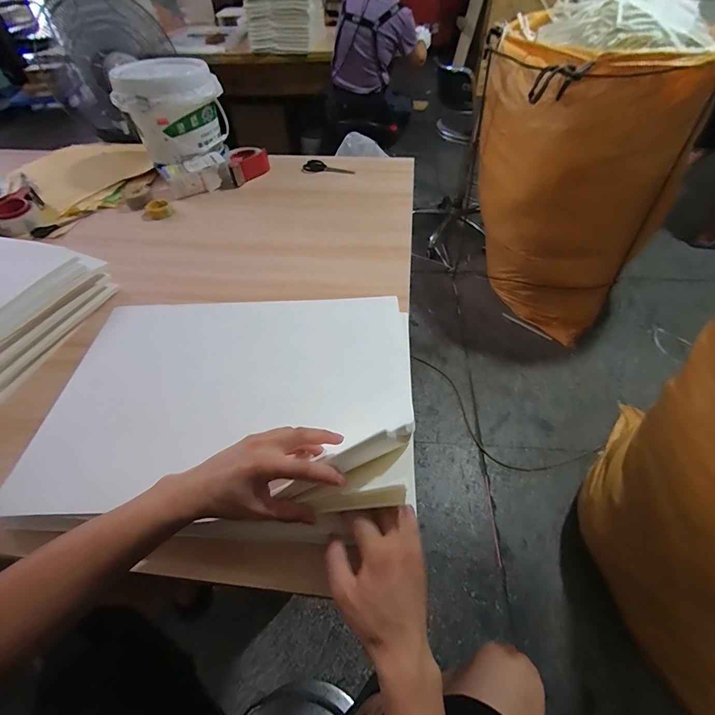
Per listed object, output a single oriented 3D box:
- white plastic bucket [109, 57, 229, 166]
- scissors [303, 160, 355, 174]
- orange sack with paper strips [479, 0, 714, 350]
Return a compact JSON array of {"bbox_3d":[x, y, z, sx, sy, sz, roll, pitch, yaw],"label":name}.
[{"bbox_3d":[-0.534,-0.729,1.066,0.257,0.196,0.249,-1,50,1],"label":"white plastic bucket"},{"bbox_3d":[-0.088,-0.601,1.137,0.162,0.008,0.094,6,50,7],"label":"scissors"},{"bbox_3d":[0.864,-0.720,1.551,0.760,1.058,0.564,31,60,26],"label":"orange sack with paper strips"}]

